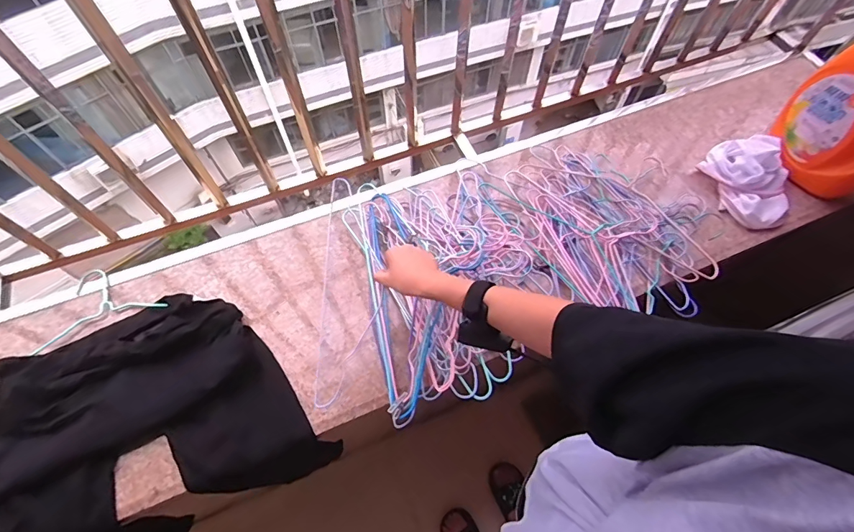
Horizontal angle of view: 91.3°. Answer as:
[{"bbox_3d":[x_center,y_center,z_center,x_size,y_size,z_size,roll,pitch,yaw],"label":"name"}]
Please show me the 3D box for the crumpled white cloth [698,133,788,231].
[{"bbox_3d":[0.674,-0.183,0.863,0.142,0.073,0.203,-3,63,-2],"label":"crumpled white cloth"}]

